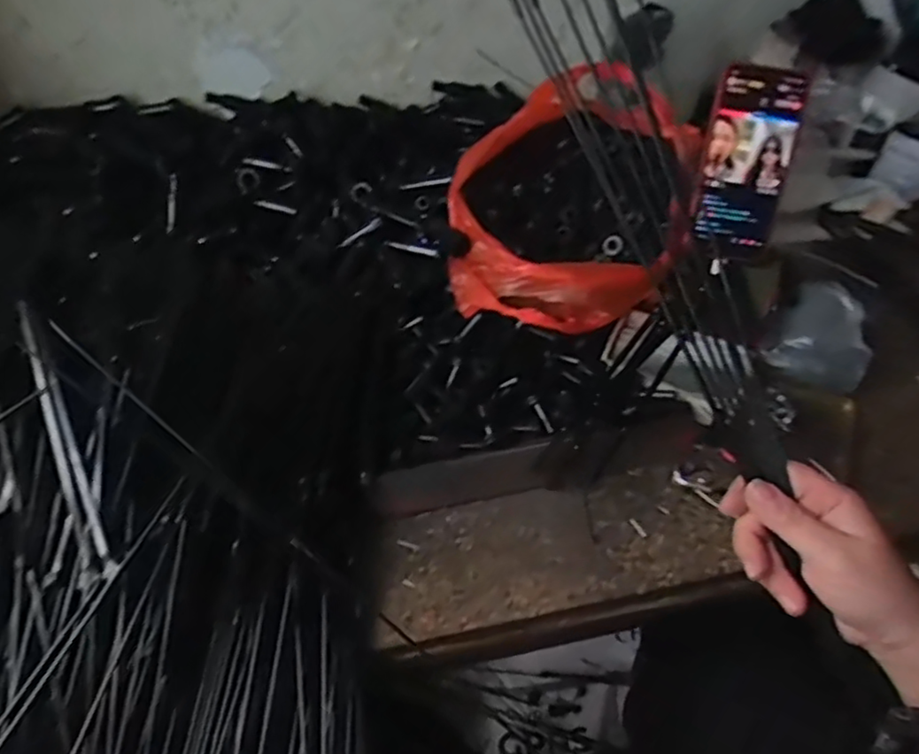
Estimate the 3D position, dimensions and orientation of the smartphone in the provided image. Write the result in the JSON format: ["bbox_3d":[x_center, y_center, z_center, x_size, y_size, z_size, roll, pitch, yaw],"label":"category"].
[{"bbox_3d":[0.253,-0.189,0.564,0.076,0.153,0.016,5,19,0],"label":"smartphone"}]

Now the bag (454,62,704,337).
[{"bbox_3d":[0.102,-0.172,0.623,0.234,0.157,0.238,-12,49,-11],"label":"bag"}]

